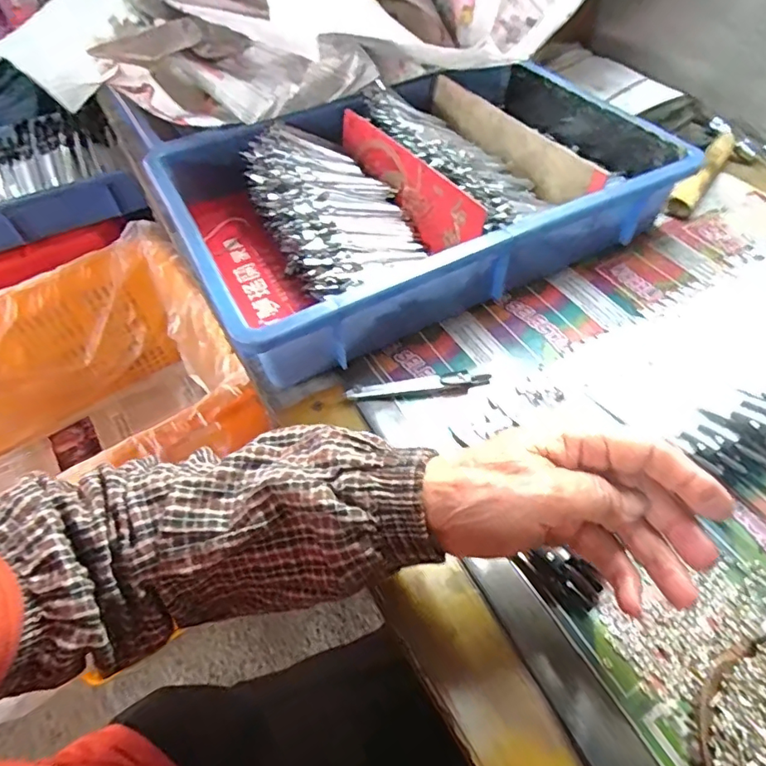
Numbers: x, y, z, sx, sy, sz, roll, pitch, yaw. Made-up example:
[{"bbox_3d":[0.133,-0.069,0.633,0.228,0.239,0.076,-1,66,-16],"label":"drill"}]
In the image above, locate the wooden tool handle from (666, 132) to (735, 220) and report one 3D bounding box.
[{"bbox_3d":[0.340,-0.222,0.550,0.023,0.035,0.143,32,60,25],"label":"wooden tool handle"}]

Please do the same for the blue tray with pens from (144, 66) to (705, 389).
[{"bbox_3d":[0.028,-0.183,0.501,0.422,0.081,0.296,-24,54,-15],"label":"blue tray with pens"}]

